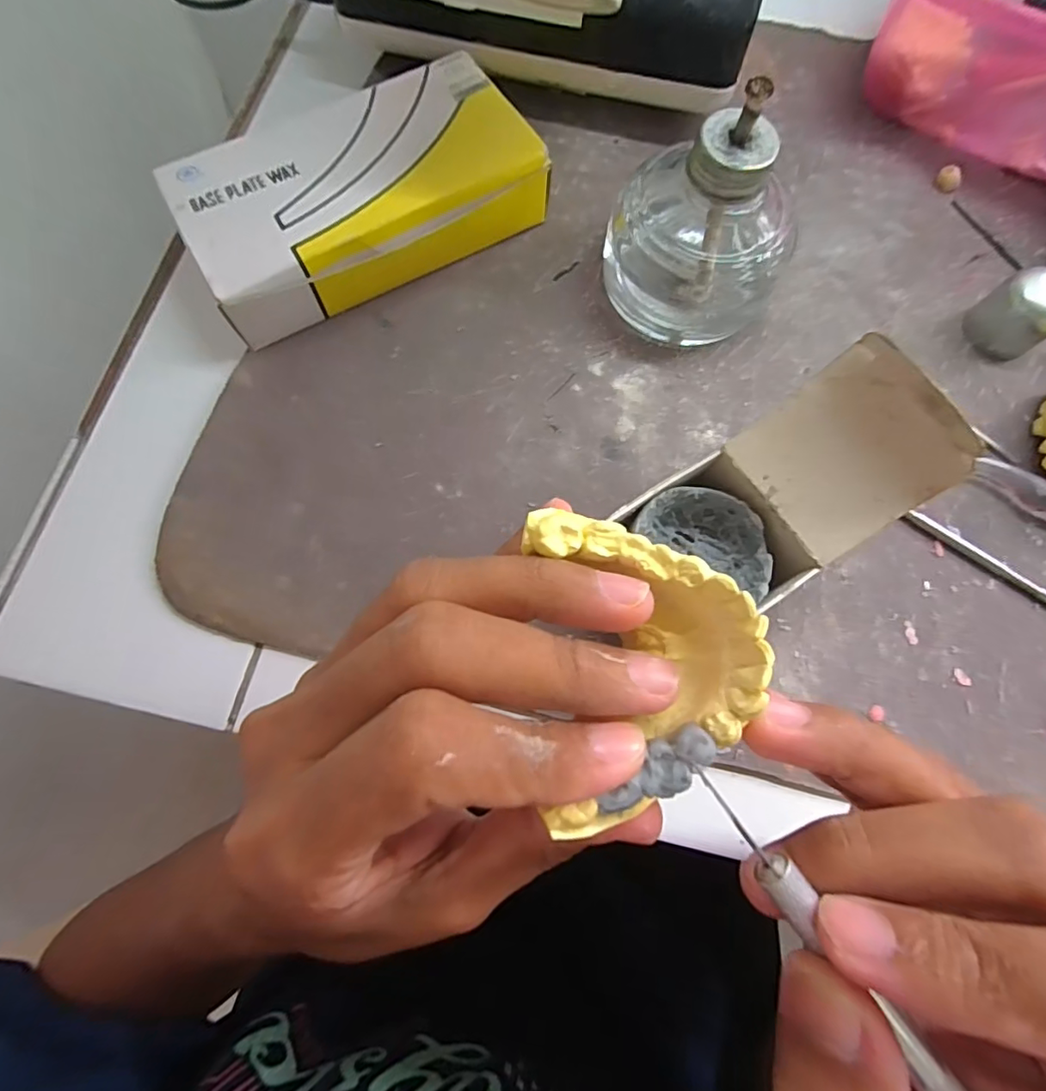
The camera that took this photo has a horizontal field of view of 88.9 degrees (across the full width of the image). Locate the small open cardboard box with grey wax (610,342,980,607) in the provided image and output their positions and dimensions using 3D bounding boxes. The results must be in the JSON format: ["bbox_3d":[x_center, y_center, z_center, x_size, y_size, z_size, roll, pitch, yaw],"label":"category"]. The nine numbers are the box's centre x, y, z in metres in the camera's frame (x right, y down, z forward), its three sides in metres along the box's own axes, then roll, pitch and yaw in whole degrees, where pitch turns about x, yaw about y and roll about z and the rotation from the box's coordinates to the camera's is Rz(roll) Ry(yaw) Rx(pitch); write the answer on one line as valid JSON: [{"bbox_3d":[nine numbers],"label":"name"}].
[{"bbox_3d":[0.086,-0.014,0.186,0.086,0.071,0.052,-32,78,-8],"label":"small open cardboard box with grey wax"}]

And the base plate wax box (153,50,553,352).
[{"bbox_3d":[-0.070,-0.154,0.238,0.150,0.035,0.095,-28,77,-8],"label":"base plate wax box"}]

